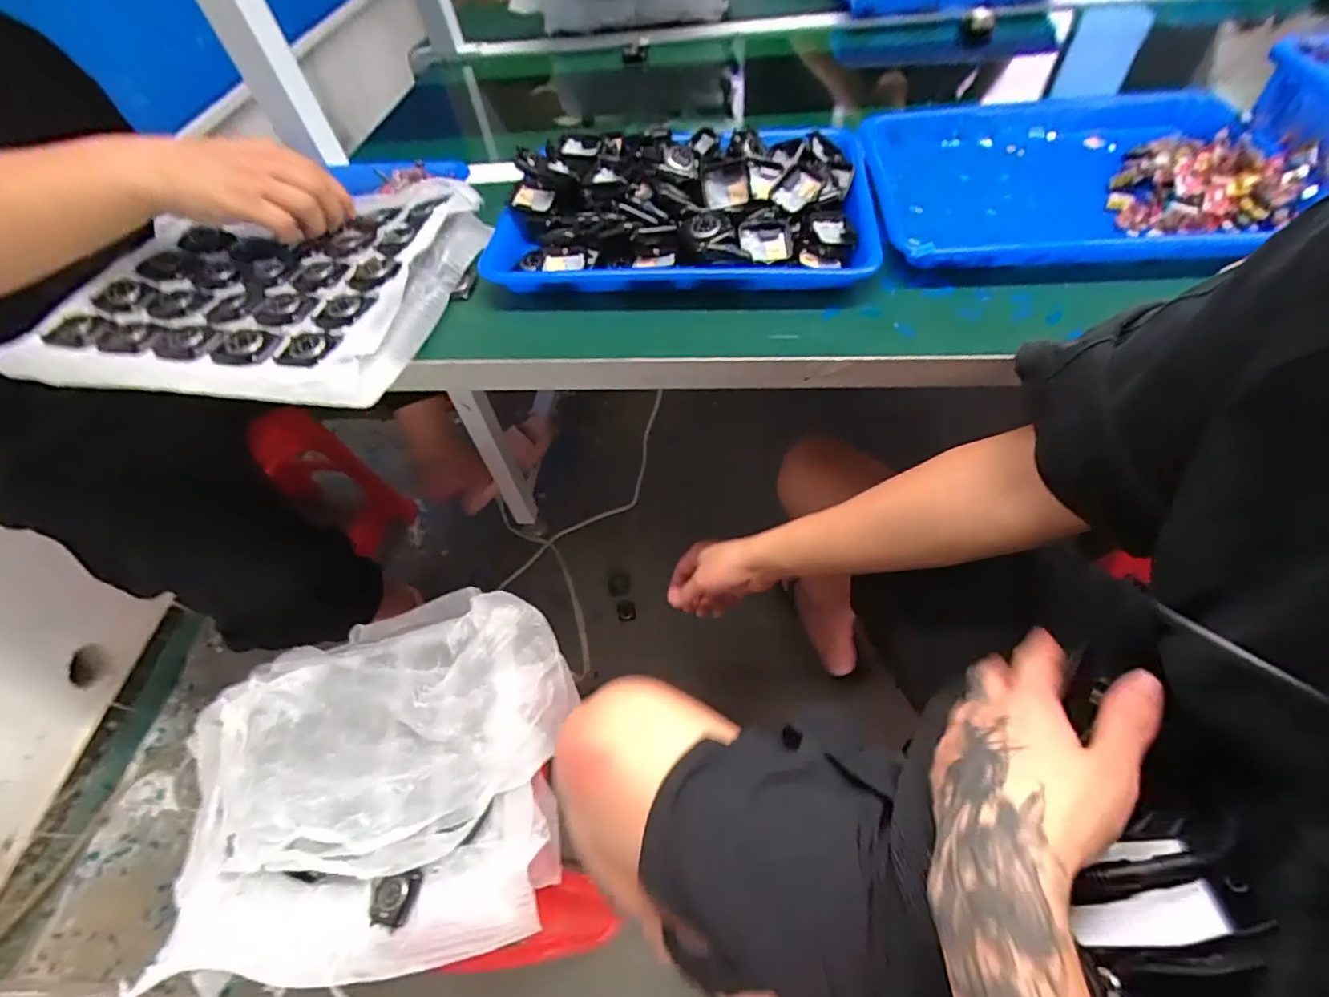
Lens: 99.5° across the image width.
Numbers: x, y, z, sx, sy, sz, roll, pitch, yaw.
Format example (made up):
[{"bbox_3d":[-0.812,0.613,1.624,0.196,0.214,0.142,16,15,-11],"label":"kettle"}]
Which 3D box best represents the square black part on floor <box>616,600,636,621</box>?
[{"bbox_3d":[-0.075,0.220,1.108,0.036,0.006,0.044,-10,55,-2],"label":"square black part on floor"}]

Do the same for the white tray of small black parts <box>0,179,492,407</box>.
[{"bbox_3d":[-0.338,-0.206,0.500,0.328,0.031,0.317,7,56,10],"label":"white tray of small black parts"}]

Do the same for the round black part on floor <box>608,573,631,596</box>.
[{"bbox_3d":[-0.092,0.175,1.145,0.045,0.009,0.048,-2,55,3],"label":"round black part on floor"}]

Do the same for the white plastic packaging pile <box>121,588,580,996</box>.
[{"bbox_3d":[-0.278,0.242,0.531,0.349,0.083,0.321,-4,55,2],"label":"white plastic packaging pile"}]

